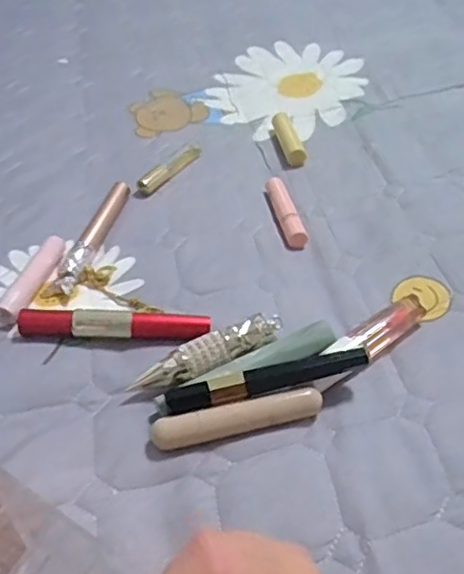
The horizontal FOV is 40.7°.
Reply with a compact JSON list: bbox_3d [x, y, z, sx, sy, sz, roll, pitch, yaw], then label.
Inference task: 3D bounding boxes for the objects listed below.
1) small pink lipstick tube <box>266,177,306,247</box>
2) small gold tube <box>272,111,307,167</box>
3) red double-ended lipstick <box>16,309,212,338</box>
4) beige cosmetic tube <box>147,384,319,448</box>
[{"bbox_3d":[0.044,-0.067,0.527,0.015,0.011,0.088,-8,46,-8],"label":"small pink lipstick tube"},{"bbox_3d":[0.054,-0.141,0.593,0.019,0.014,0.074,-7,46,-8],"label":"small gold tube"},{"bbox_3d":[-0.080,0.026,0.430,0.128,0.017,0.016,1,46,0],"label":"red double-ended lipstick"},{"bbox_3d":[0.005,0.079,0.376,0.102,0.020,0.017,-10,47,-11],"label":"beige cosmetic tube"}]

